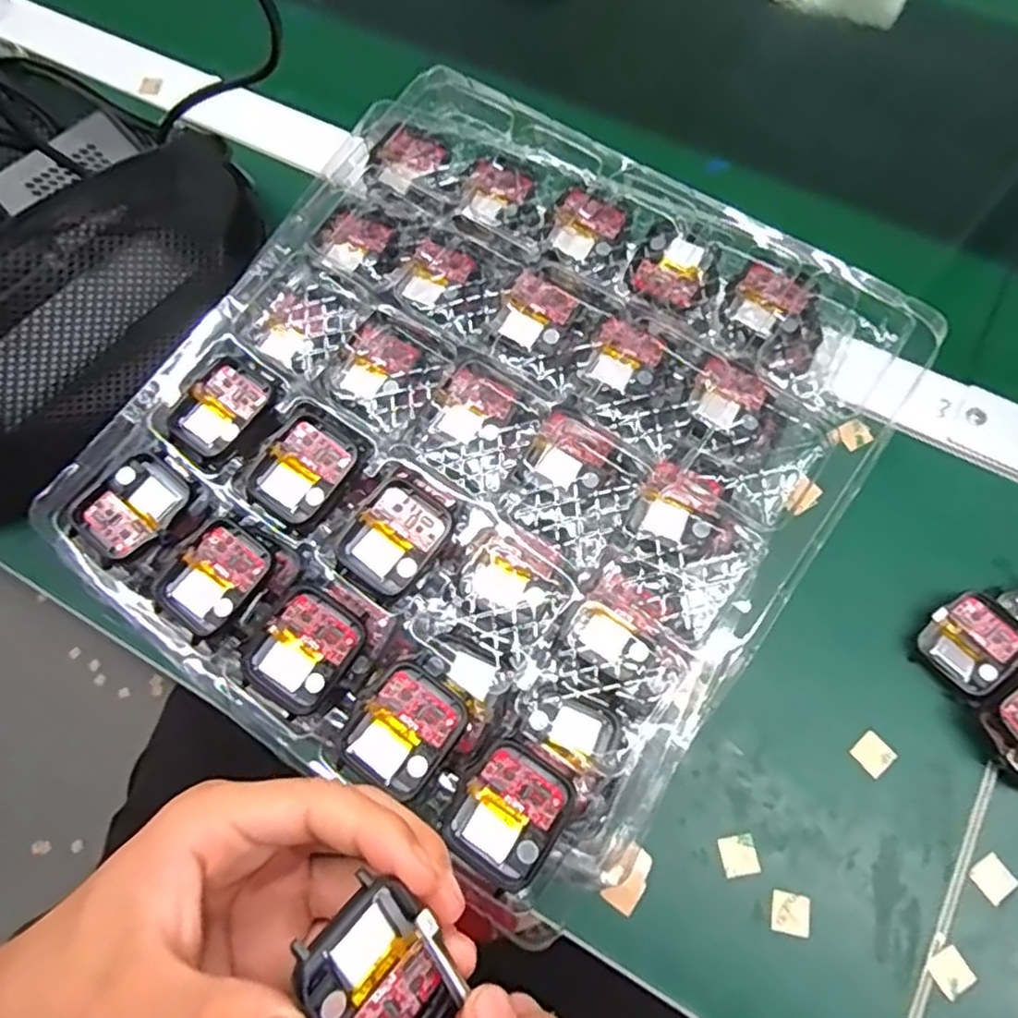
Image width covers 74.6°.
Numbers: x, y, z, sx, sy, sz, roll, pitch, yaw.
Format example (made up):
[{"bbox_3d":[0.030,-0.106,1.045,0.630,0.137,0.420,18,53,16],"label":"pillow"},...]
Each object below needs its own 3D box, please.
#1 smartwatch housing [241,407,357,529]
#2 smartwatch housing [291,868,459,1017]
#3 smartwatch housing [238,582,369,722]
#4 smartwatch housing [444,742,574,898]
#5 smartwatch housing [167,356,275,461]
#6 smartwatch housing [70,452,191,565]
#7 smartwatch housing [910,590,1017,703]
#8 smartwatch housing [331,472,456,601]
[{"bbox_3d":[-0.087,-0.017,0.283,0.037,0.004,0.046,33,74,13],"label":"smartwatch housing"},{"bbox_3d":[-0.035,0.129,0.180,0.033,0.005,0.045,-36,102,-40],"label":"smartwatch housing"},{"bbox_3d":[-0.080,0.056,0.263,0.036,0.012,0.045,32,74,13],"label":"smartwatch housing"},{"bbox_3d":[0.000,0.109,0.240,0.035,0.008,0.043,31,74,12],"label":"smartwatch housing"},{"bbox_3d":[-0.127,-0.044,0.296,0.035,0.007,0.044,38,75,14],"label":"smartwatch housing"},{"bbox_3d":[-0.159,-0.001,0.283,0.036,0.006,0.043,37,75,14],"label":"smartwatch housing"},{"bbox_3d":[0.218,0.063,0.315,0.043,0.013,0.038,-40,73,-11],"label":"smartwatch housing"},{"bbox_3d":[-0.047,0.011,0.272,0.037,0.007,0.045,37,75,14],"label":"smartwatch housing"}]

